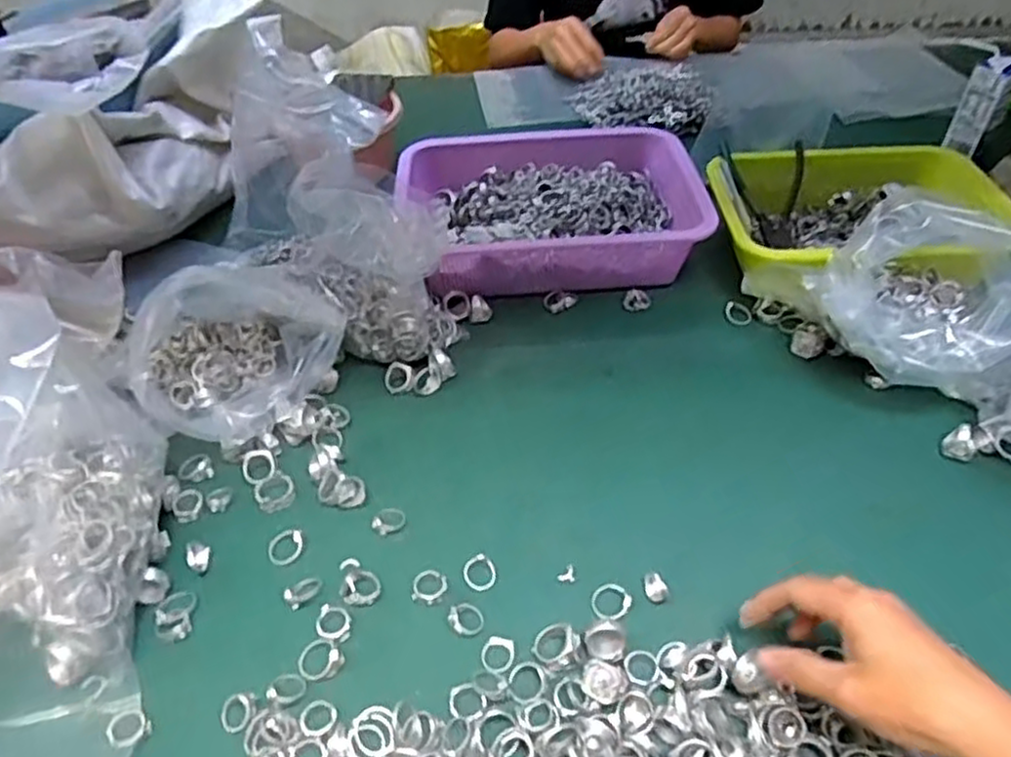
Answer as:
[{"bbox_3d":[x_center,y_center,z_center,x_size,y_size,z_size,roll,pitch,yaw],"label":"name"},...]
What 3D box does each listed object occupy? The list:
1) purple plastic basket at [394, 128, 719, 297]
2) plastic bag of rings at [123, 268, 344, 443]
[{"bbox_3d":[0.044,-0.183,0.763,0.298,0.067,0.223,-5,44,-3],"label":"purple plastic basket"},{"bbox_3d":[-0.234,-0.038,0.587,0.140,0.111,0.159,30,52,29],"label":"plastic bag of rings"}]

